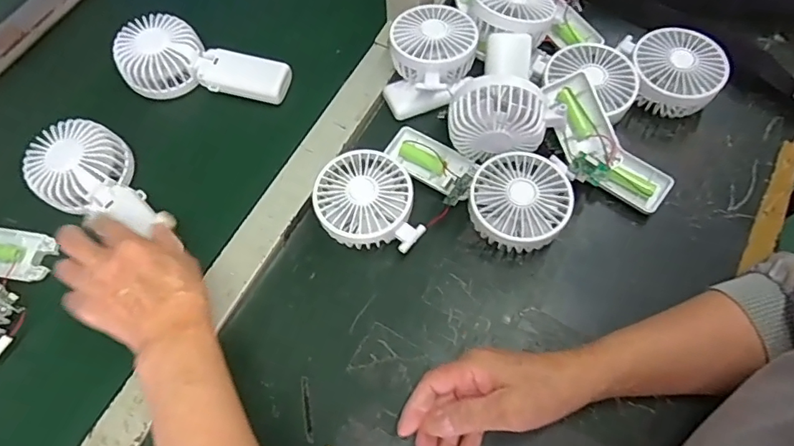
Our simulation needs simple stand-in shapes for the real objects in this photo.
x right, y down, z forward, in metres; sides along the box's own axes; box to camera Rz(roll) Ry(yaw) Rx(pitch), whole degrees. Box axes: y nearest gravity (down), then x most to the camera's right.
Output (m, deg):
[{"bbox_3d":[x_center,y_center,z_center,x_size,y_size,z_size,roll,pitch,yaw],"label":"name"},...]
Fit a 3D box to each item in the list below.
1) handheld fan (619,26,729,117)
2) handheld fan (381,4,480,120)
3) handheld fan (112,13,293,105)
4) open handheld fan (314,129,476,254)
[{"bbox_3d":[0.273,-0.150,0.487,0.081,0.046,0.087,-1,65,2],"label":"handheld fan"},{"bbox_3d":[0.035,-0.170,0.503,0.084,0.053,0.108,3,66,4],"label":"handheld fan"},{"bbox_3d":[-0.206,-0.163,0.514,0.176,0.039,0.080,17,67,10],"label":"handheld fan"},{"bbox_3d":[0.000,-0.033,0.452,0.148,0.041,0.102,-38,69,-14],"label":"open handheld fan"}]

